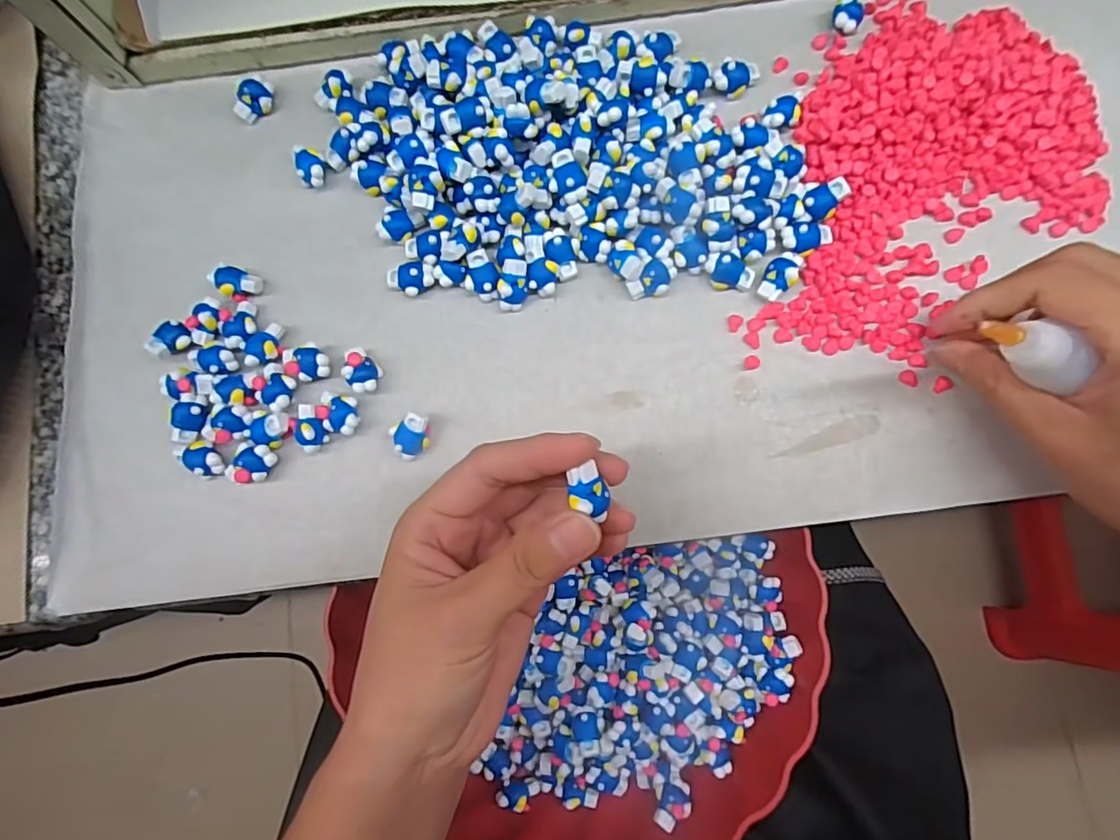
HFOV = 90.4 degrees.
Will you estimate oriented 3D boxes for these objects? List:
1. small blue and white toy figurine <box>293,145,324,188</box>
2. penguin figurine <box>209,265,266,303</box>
[{"bbox_3d":[-0.118,-0.120,0.265,0.014,0.010,0.018,-15,82,1],"label":"small blue and white toy figurine"},{"bbox_3d":[-0.149,-0.063,0.257,0.017,0.012,0.014,27,85,7],"label":"penguin figurine"}]

